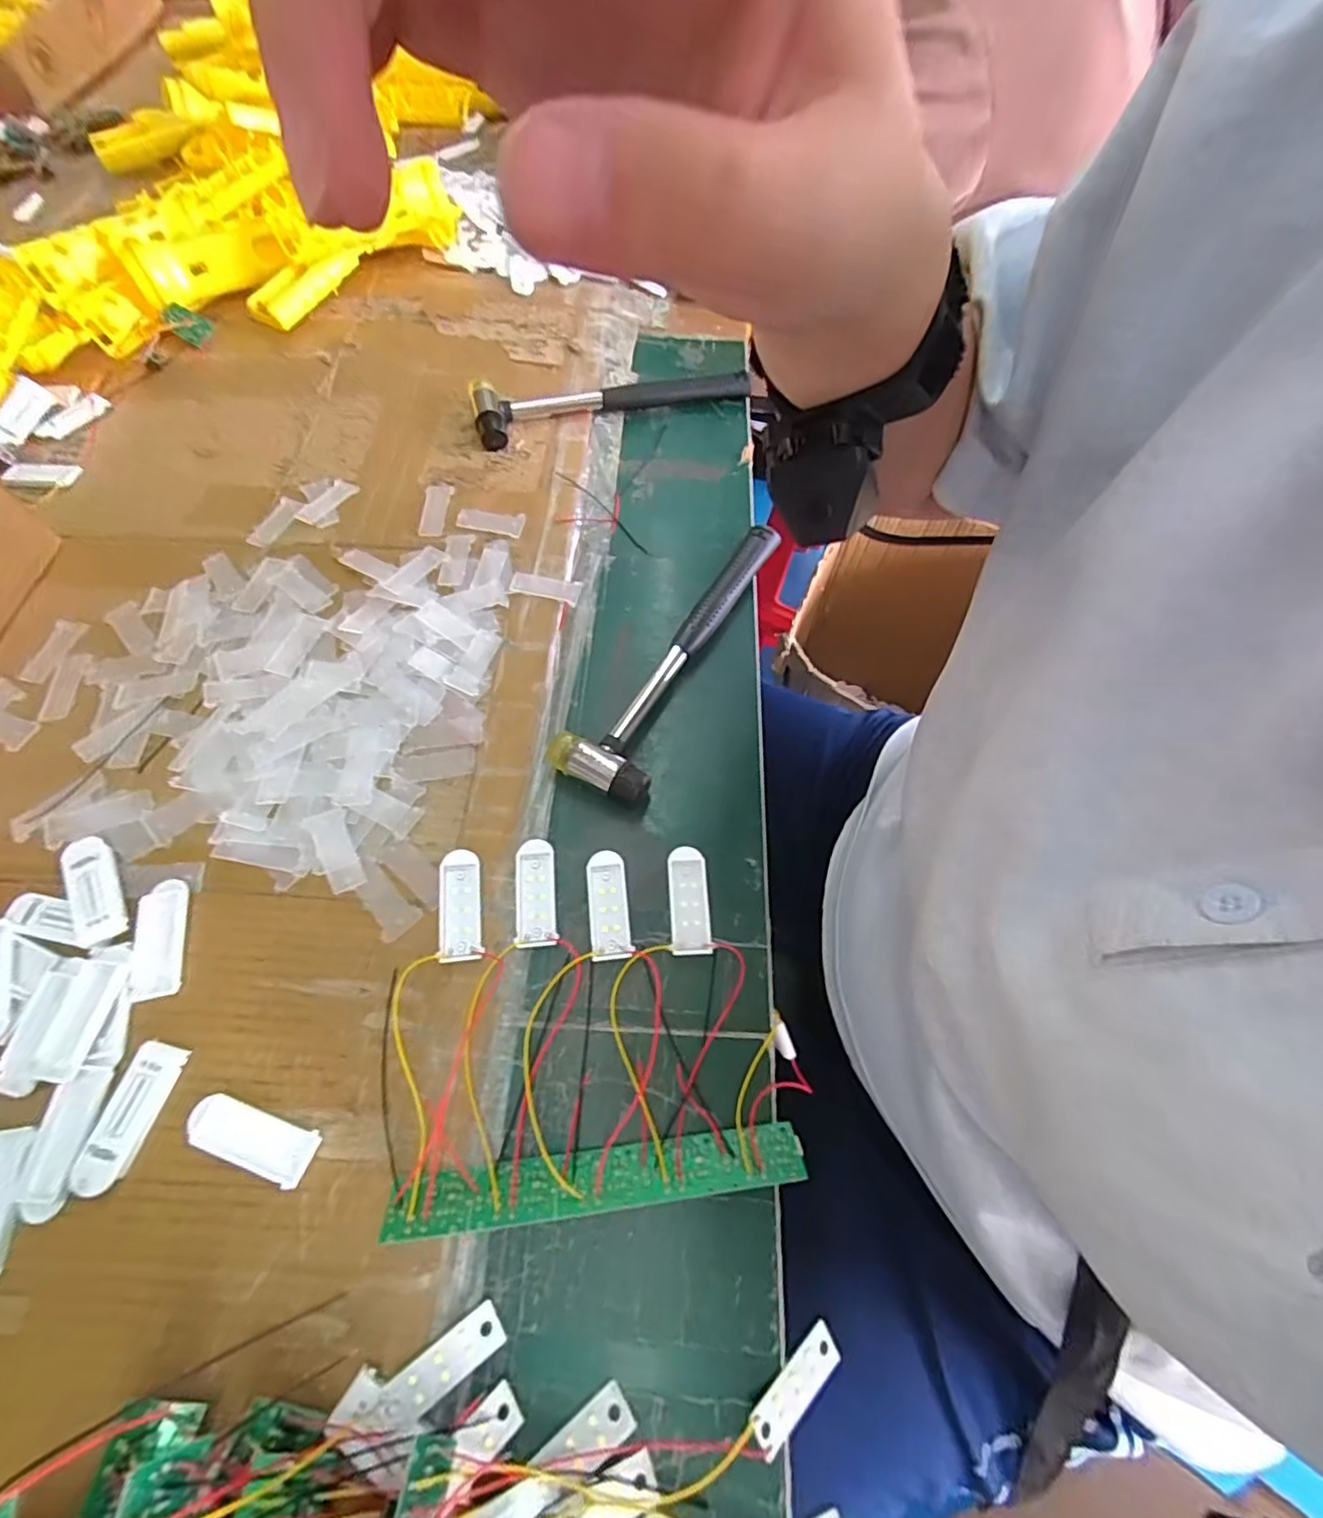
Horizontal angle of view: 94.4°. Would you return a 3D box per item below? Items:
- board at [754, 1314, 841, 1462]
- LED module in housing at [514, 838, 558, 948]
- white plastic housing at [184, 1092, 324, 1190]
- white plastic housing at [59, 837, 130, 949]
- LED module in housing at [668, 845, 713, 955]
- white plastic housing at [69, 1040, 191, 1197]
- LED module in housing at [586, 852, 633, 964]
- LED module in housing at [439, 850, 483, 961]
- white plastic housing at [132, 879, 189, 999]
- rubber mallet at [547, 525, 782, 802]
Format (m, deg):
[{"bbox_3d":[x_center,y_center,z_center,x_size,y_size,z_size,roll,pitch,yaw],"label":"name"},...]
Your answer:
[{"bbox_3d":[0.054,0.250,0.244,0.048,0.004,0.014,-20,62,-37],"label":"board"},{"bbox_3d":[-0.067,0.071,0.329,0.021,0.004,0.057,-4,63,-3],"label":"LED module in housing"},{"bbox_3d":[-0.182,0.166,0.270,0.058,0.006,0.021,17,63,7],"label":"white plastic housing"},{"bbox_3d":[-0.291,0.067,0.314,0.022,0.008,0.061,-28,67,-15],"label":"white plastic housing"},{"bbox_3d":[0.015,0.075,0.329,0.021,0.004,0.058,-2,63,-2],"label":"LED module in housing"},{"bbox_3d":[-0.235,0.157,0.271,0.021,0.006,0.057,12,63,5],"label":"white plastic housing"},{"bbox_3d":[-0.029,0.077,0.327,0.020,0.004,0.058,-5,63,-4],"label":"LED module in housing"},{"bbox_3d":[-0.105,0.076,0.322,0.019,0.009,0.057,-9,63,-6],"label":"LED module in housing"},{"bbox_3d":[-0.250,0.090,0.306,0.020,0.008,0.056,-11,63,-7],"label":"white plastic housing"},{"bbox_3d":[0.011,-0.079,0.400,0.058,0.022,0.237,24,65,11],"label":"rubber mallet"}]

